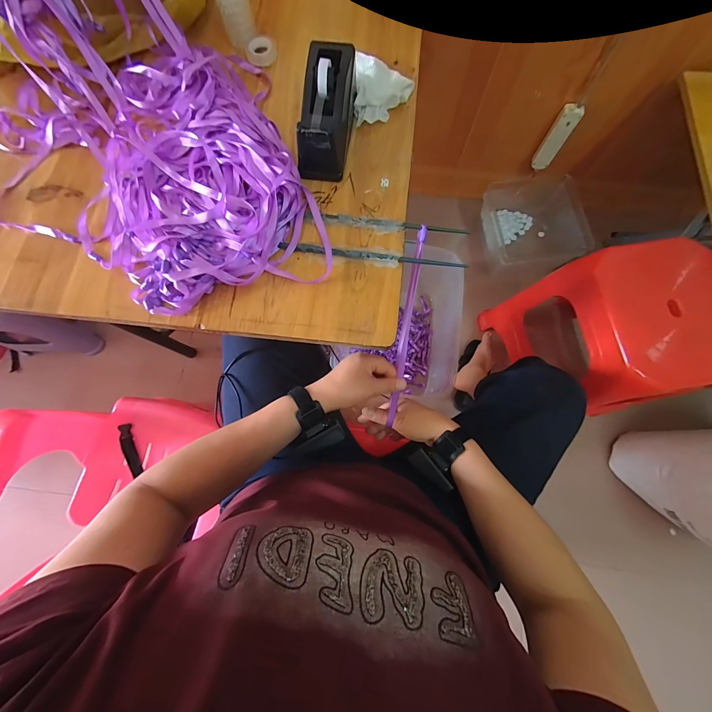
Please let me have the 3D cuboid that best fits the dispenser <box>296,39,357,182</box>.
[{"bbox_3d":[-0.037,-0.313,0.389,0.060,0.077,0.157,11,77,4],"label":"dispenser"}]

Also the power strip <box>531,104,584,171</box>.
[{"bbox_3d":[0.618,-0.673,0.943,0.061,0.194,0.032,19,78,5],"label":"power strip"}]

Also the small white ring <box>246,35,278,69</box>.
[{"bbox_3d":[-0.142,-0.459,0.458,0.046,0.015,0.048,0,77,1],"label":"small white ring"}]

